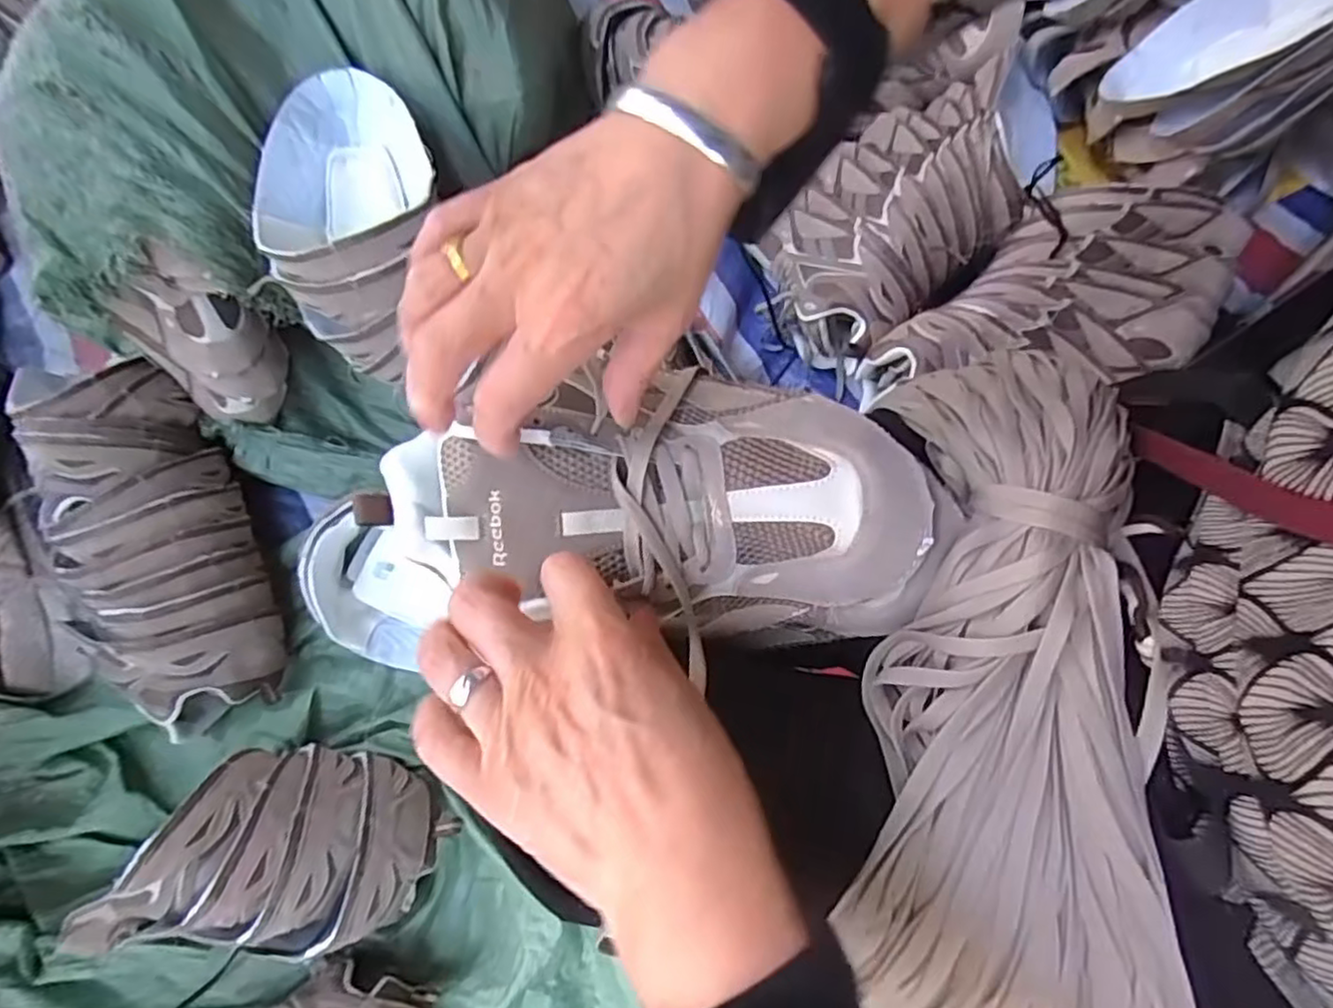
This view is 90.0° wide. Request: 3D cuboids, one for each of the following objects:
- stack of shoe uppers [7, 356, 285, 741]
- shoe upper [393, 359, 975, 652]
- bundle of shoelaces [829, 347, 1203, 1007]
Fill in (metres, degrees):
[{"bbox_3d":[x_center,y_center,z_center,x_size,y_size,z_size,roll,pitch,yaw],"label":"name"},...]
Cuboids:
[{"bbox_3d":[-0.568,0.035,0.734,0.152,0.128,0.408,-26,74,-7],"label":"stack of shoe uppers"},{"bbox_3d":[0.005,-0.003,0.318,0.241,0.081,0.122,6,75,0],"label":"shoe upper"},{"bbox_3d":[0.154,0.082,0.291,0.128,0.068,0.346,7,73,4],"label":"bundle of shoelaces"}]

